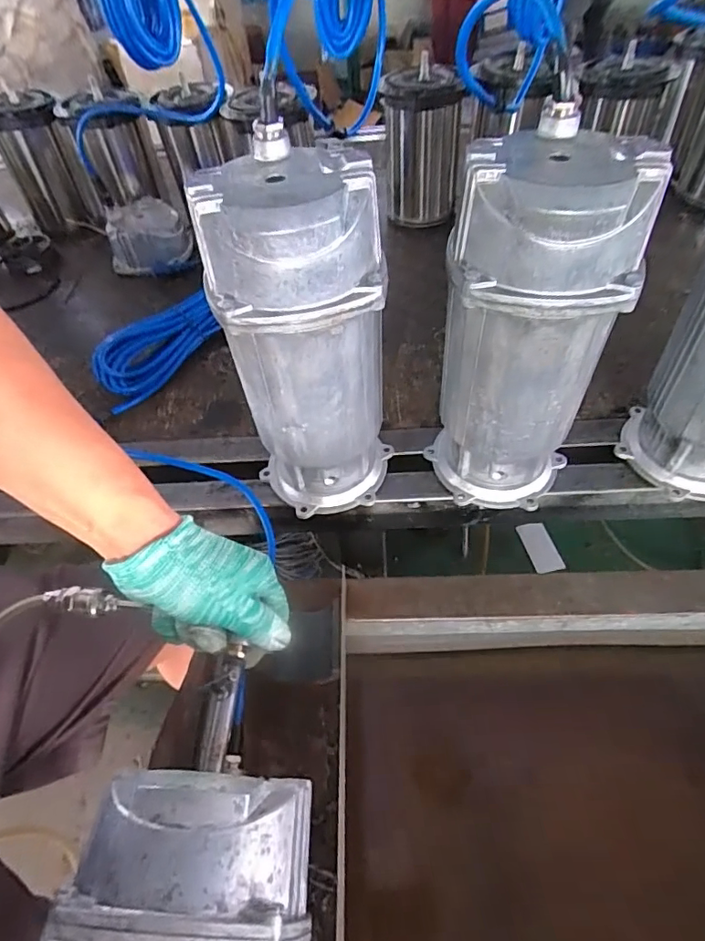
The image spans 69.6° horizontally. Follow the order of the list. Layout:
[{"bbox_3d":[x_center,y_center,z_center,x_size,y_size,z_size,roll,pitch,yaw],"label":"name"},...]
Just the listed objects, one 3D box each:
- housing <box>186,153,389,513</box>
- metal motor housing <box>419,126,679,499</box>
[{"bbox_3d":[-0.037,-0.088,0.433,0.125,0.298,0.105,-10,51,-3],"label":"housing"},{"bbox_3d":[0.137,-0.095,0.424,0.127,0.297,0.106,16,54,17],"label":"metal motor housing"}]

